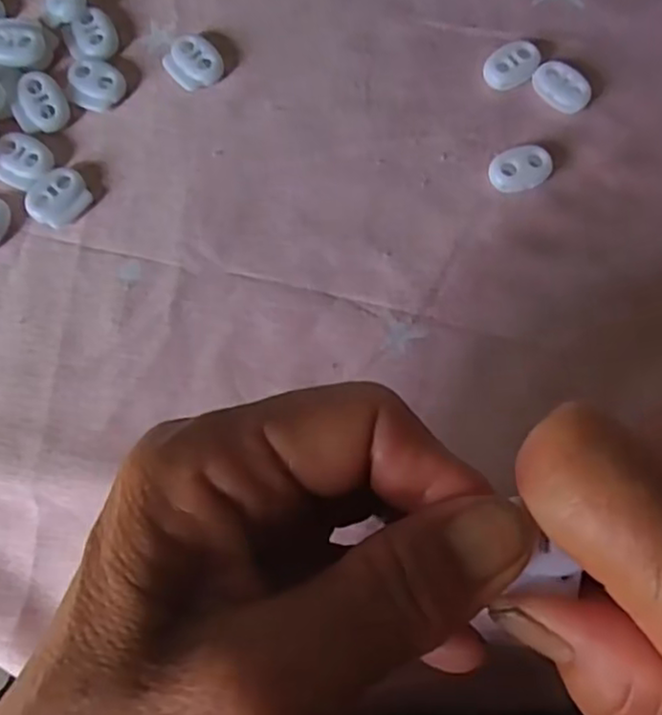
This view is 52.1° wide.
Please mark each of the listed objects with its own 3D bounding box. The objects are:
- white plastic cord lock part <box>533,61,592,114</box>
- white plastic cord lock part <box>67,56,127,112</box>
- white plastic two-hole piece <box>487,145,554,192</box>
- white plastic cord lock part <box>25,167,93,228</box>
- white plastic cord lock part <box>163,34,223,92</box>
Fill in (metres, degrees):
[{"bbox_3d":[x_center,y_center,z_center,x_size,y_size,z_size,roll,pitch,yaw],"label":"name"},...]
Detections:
[{"bbox_3d":[0.085,-0.100,0.250,0.014,0.006,0.023,-40,78,-9],"label":"white plastic cord lock part"},{"bbox_3d":[-0.088,-0.102,0.254,0.020,0.005,0.018,19,76,6],"label":"white plastic cord lock part"},{"bbox_3d":[0.068,-0.067,0.242,0.022,0.005,0.015,-9,75,-1],"label":"white plastic two-hole piece"},{"bbox_3d":[-0.098,-0.057,0.243,0.018,0.005,0.021,40,79,11],"label":"white plastic cord lock part"},{"bbox_3d":[-0.052,-0.111,0.256,0.020,0.006,0.019,42,80,11],"label":"white plastic cord lock part"}]

